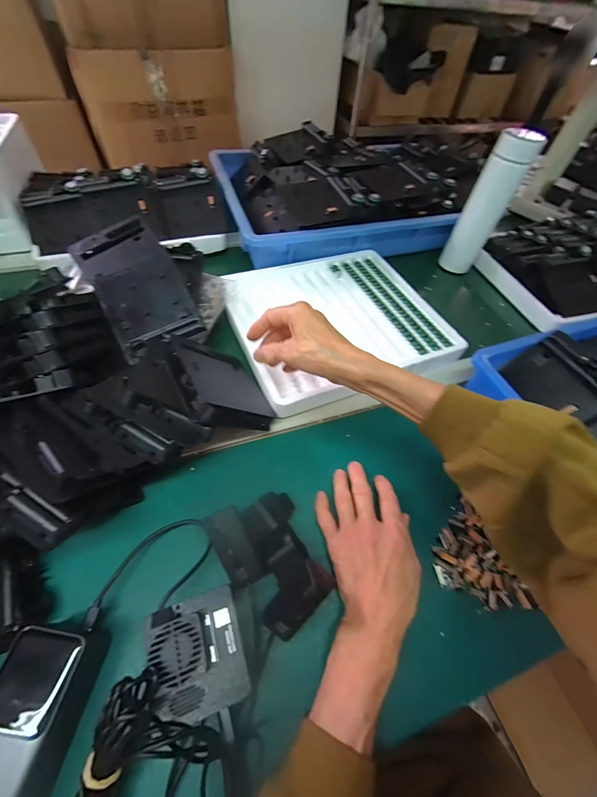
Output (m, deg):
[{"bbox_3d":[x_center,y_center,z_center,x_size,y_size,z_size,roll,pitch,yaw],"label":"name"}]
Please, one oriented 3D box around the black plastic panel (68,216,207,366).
[{"bbox_3d":[-0.221,-0.157,0.426,0.111,0.014,0.205,-29,78,-12],"label":"black plastic panel"}]

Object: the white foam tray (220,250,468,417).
[{"bbox_3d":[0.059,-0.143,0.503,0.322,0.024,0.296,-17,59,-15],"label":"white foam tray"}]

